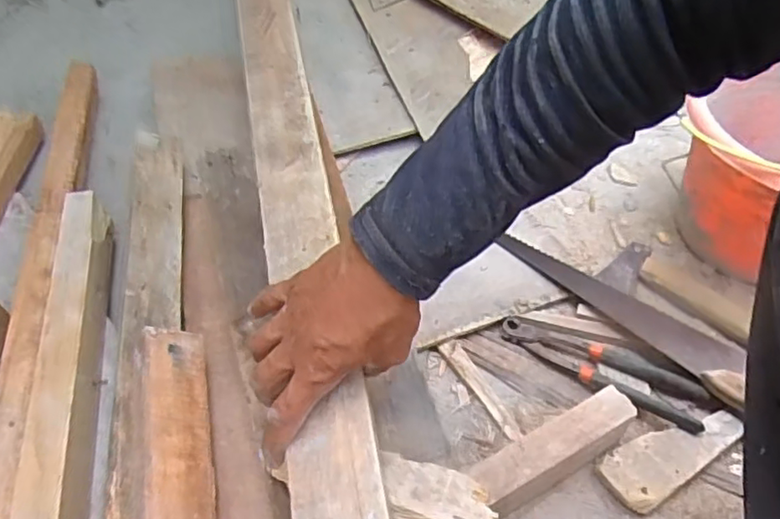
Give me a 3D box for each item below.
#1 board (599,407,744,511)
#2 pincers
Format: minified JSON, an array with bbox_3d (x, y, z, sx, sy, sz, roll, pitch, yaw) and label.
[{"bbox_3d":[0.281,0.190,0.614,0.144,0.020,0.060,-25,53,-19],"label":"board"},{"bbox_3d":[0.225,0.115,0.668,0.214,0.028,0.068,20,53,17],"label":"pincers"}]

